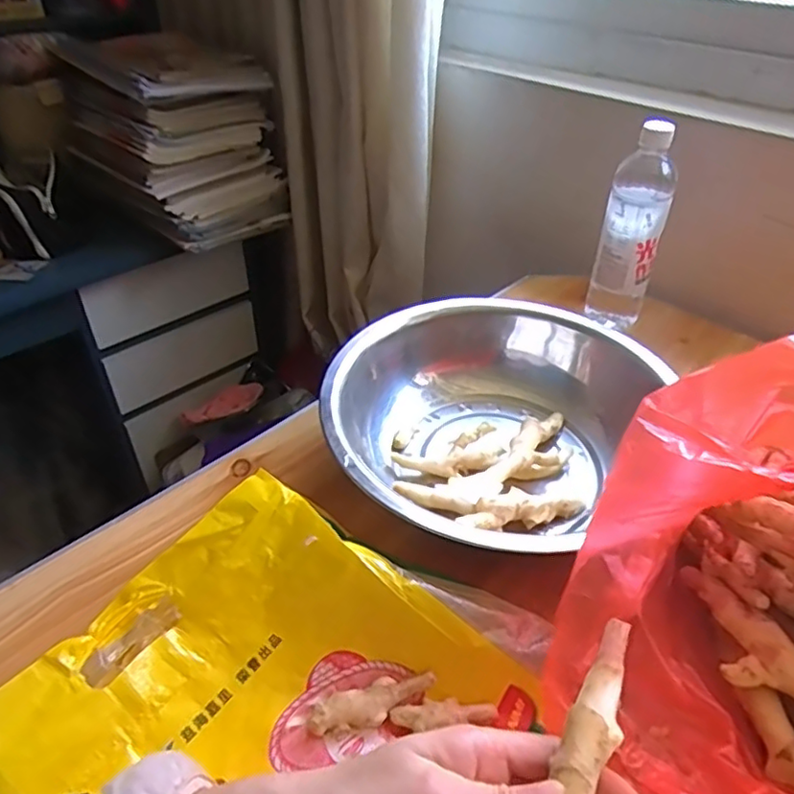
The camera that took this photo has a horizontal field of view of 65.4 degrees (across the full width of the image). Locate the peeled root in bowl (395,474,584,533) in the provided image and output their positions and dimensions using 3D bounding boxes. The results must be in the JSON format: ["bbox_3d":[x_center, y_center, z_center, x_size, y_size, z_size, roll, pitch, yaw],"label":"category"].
[{"bbox_3d":[0.100,0.092,0.505,0.105,0.017,0.028,-11,41,-14],"label":"peeled root in bowl"}]

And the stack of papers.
[{"bbox_3d":[-0.356,-0.419,0.997,0.290,0.238,0.234,33,49,32],"label":"stack of papers"}]

